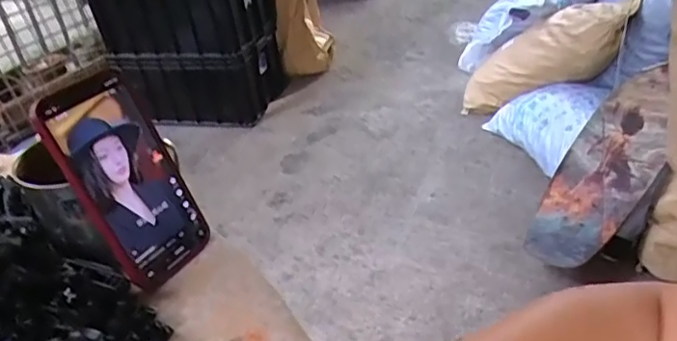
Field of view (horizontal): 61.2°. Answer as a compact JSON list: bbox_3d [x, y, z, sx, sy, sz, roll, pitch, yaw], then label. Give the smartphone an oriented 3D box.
[{"bbox_3d":[-0.156,0.006,0.426,0.010,0.160,0.076,-3,29,42],"label":"smartphone"}]

